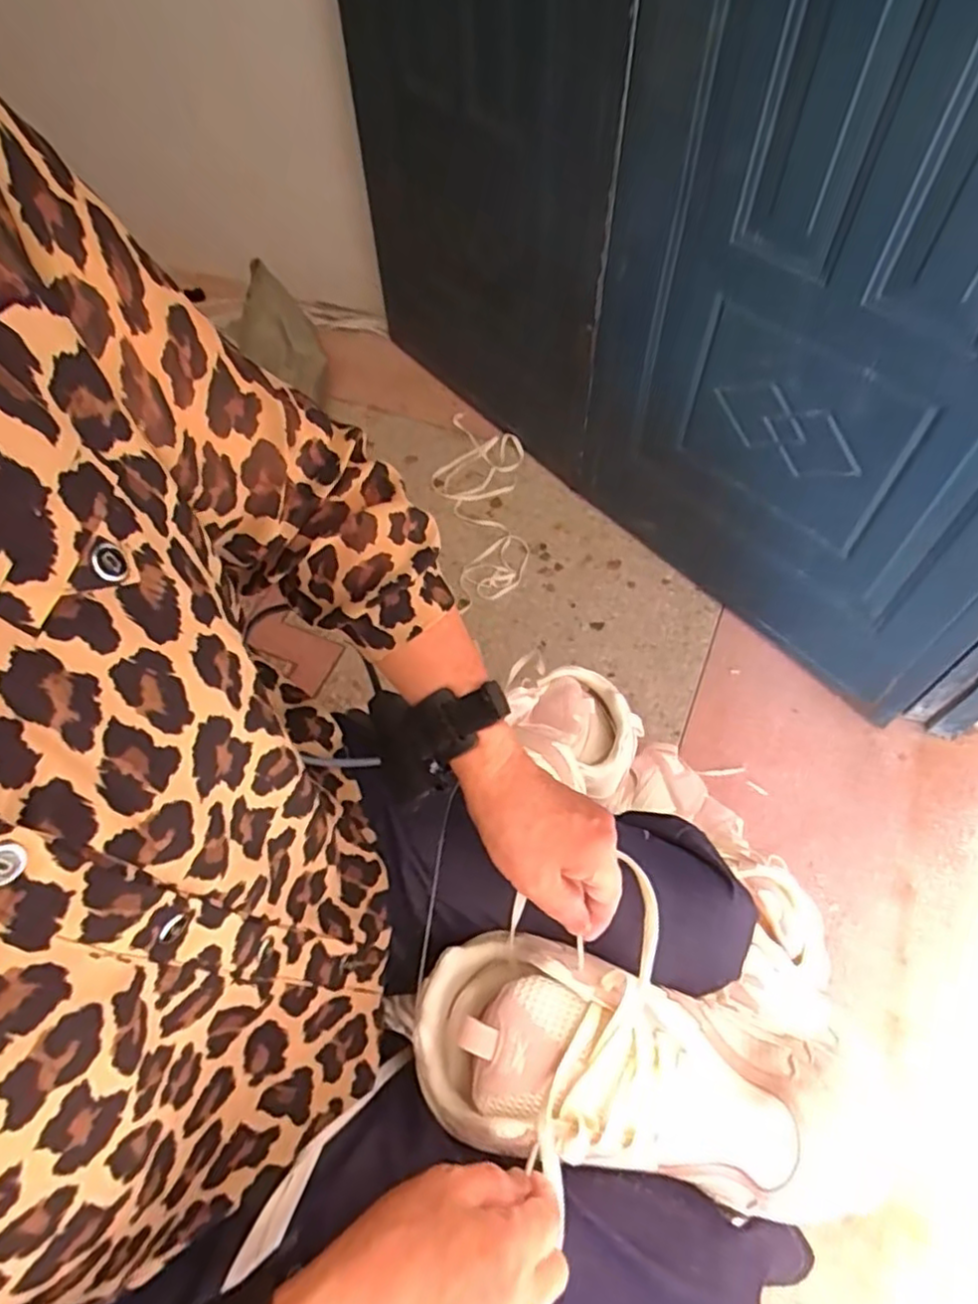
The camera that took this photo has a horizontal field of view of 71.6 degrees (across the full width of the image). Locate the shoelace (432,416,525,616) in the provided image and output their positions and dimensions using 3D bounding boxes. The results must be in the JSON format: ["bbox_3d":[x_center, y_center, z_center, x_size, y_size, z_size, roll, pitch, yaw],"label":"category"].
[{"bbox_3d":[-0.019,-0.282,1.228,0.164,0.017,0.460,1,59,-1],"label":"shoelace"}]

